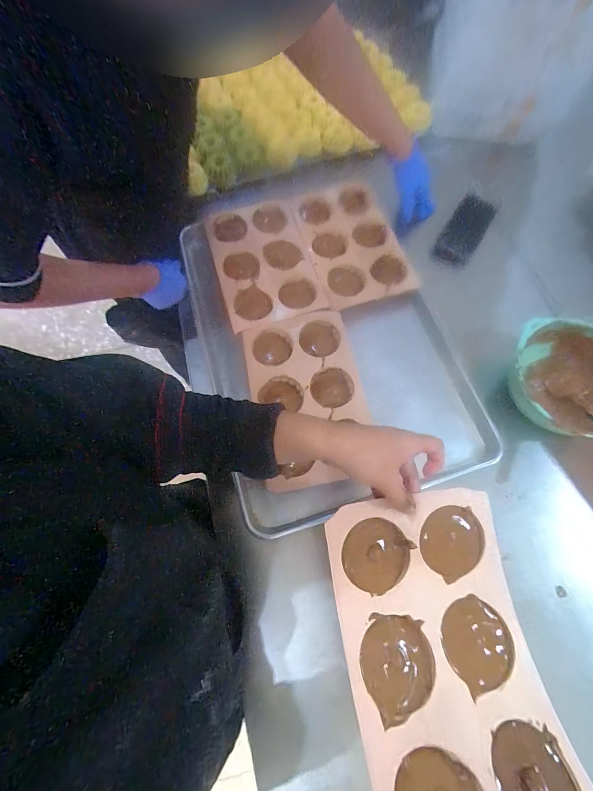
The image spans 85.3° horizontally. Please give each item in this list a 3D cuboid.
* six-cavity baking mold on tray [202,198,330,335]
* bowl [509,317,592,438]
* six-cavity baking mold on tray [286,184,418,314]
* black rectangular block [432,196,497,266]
[{"bbox_3d":[-0.062,-0.246,0.591,0.169,0.026,0.259,-16,70,-6],"label":"six-cavity baking mold on tray"},{"bbox_3d":[0.422,-0.018,0.506,0.194,0.078,0.179,19,72,5],"label":"bowl"},{"bbox_3d":[0.100,-0.290,0.601,0.166,0.029,0.264,-15,70,-5],"label":"six-cavity baking mold on tray"},{"bbox_3d":[0.344,-0.336,0.664,0.081,0.121,0.022,16,36,-13],"label":"black rectangular block"}]

